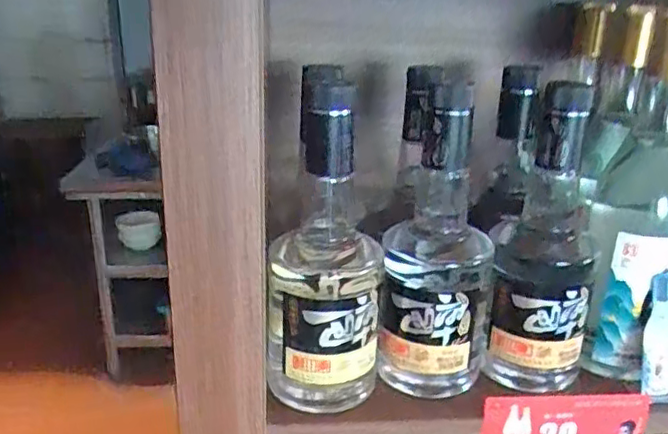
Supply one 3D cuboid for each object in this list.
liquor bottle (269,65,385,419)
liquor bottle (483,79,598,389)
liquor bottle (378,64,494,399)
[{"bbox_3d":[-0.007,0.025,0.430,0.082,0.218,0.077,2,21,0],"label":"liquor bottle"},{"bbox_3d":[0.160,0.020,0.459,0.066,0.226,0.075,9,22,19],"label":"liquor bottle"},{"bbox_3d":[0.077,0.021,0.450,0.080,0.224,0.076,5,21,9],"label":"liquor bottle"}]

